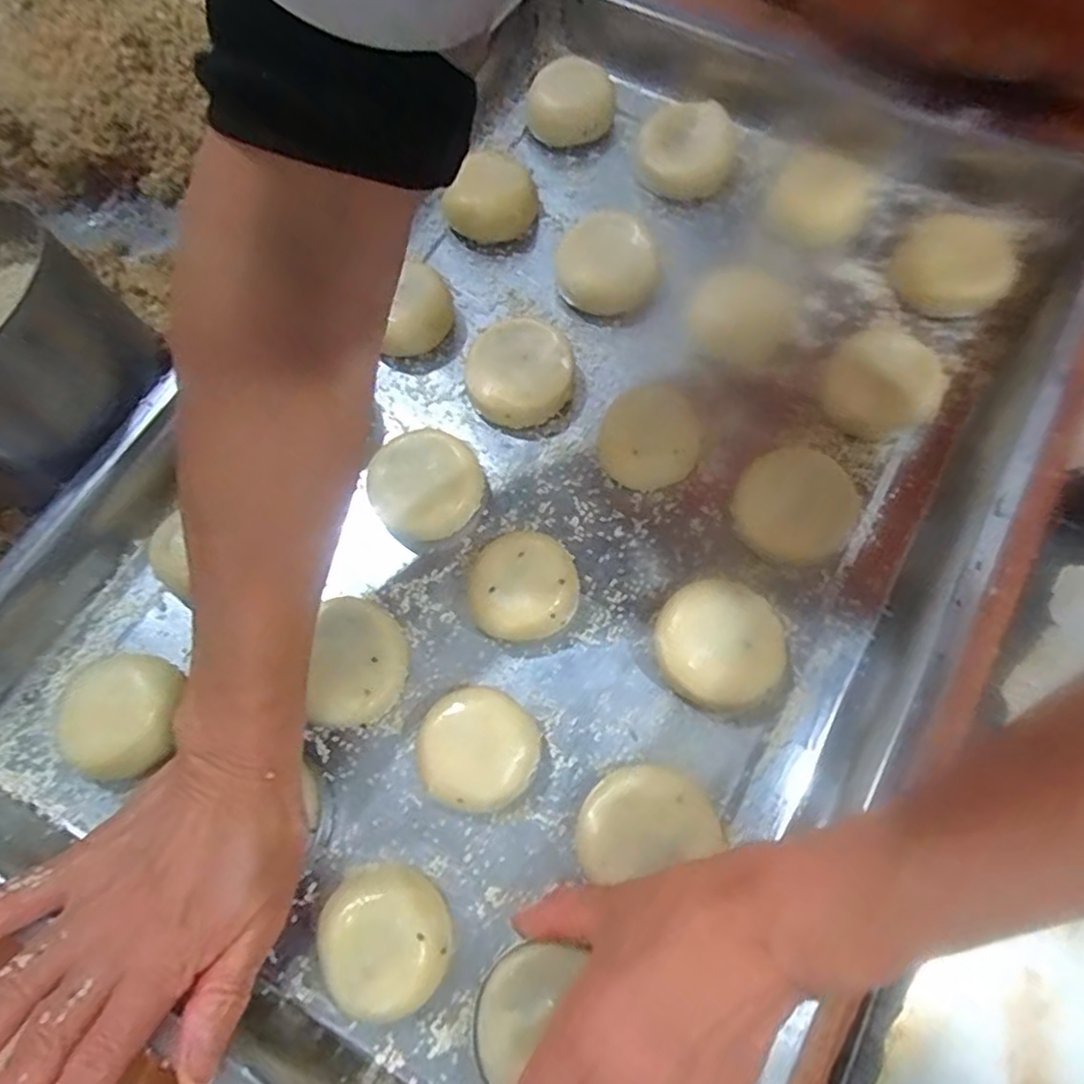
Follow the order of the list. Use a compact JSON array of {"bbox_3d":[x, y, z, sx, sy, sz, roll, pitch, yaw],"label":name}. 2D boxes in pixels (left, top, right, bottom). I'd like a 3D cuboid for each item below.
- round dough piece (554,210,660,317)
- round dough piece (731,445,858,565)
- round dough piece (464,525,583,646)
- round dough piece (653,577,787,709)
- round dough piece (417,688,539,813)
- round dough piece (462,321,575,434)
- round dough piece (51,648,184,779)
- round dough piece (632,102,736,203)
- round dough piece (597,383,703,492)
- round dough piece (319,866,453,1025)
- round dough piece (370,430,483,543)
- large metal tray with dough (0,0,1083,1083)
[{"bbox_3d":[0.039,-0.165,0.411,0.057,0.023,0.057,-1,70,1],"label":"round dough piece"},{"bbox_3d":[0.129,-0.018,0.357,0.057,0.020,0.057,-1,70,1],"label":"round dough piece"},{"bbox_3d":[-0.010,0.023,0.344,0.054,0.026,0.052,-1,70,1],"label":"round dough piece"},{"bbox_3d":[0.085,0.049,0.334,0.055,0.021,0.059,-1,70,1],"label":"round dough piece"},{"bbox_3d":[-0.030,0.096,0.319,0.052,0.022,0.052,-1,70,1],"label":"round dough piece"},{"bbox_3d":[-0.013,-0.095,0.390,0.057,0.020,0.061,-1,70,1],"label":"round dough piece"},{"bbox_3d":[-0.198,0.079,0.326,0.053,0.020,0.056,-1,70,1],"label":"round dough piece"},{"bbox_3d":[0.088,-0.242,0.423,0.055,0.020,0.056,17,72,8],"label":"round dough piece"},{"bbox_3d":[0.058,-0.059,0.370,0.052,0.028,0.063,13,71,6],"label":"round dough piece"},{"bbox_3d":[-0.067,0.167,0.292,0.054,0.027,0.054,-1,70,1],"label":"round dough piece"},{"bbox_3d":[-0.061,-0.031,0.363,0.058,0.032,0.052,-43,75,-13],"label":"round dough piece"},{"bbox_3d":[0.025,-0.052,0.372,0.375,0.071,0.620,30,74,12],"label":"large metal tray with dough"}]

